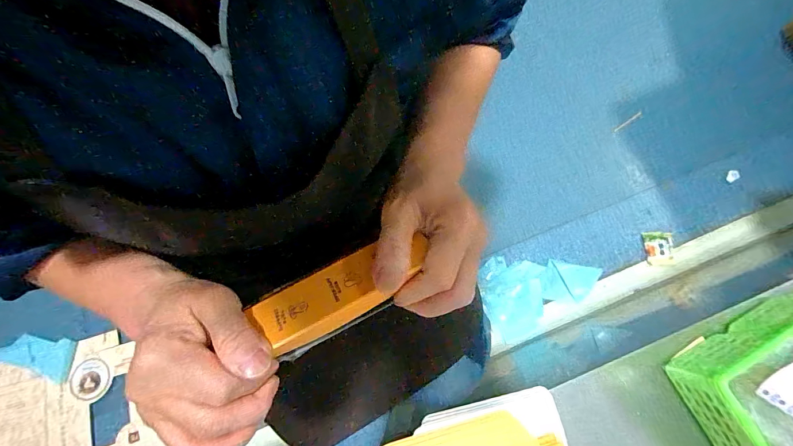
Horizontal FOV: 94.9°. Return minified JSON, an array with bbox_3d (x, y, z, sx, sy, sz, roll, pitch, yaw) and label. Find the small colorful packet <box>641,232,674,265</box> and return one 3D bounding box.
[{"bbox_3d":[0.617,0.059,0.858,0.055,0.028,0.078,2,78,1],"label":"small colorful packet"}]

